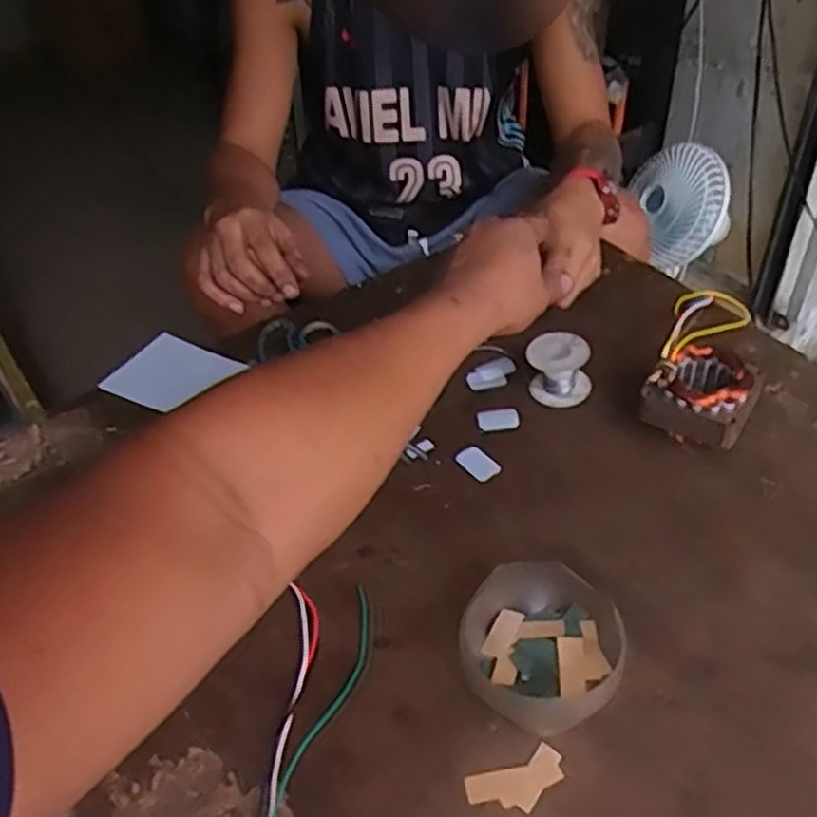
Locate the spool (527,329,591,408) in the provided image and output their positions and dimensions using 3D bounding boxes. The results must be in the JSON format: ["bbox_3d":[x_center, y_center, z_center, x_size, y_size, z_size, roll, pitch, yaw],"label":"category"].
[{"bbox_3d":[0.128,-0.033,0.631,0.051,0.046,0.046,3,43,10],"label":"spool"}]

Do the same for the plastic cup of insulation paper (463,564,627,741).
[{"bbox_3d":[0.074,0.140,0.439,0.083,0.053,0.100,-36,50,-28],"label":"plastic cup of insulation paper"}]

